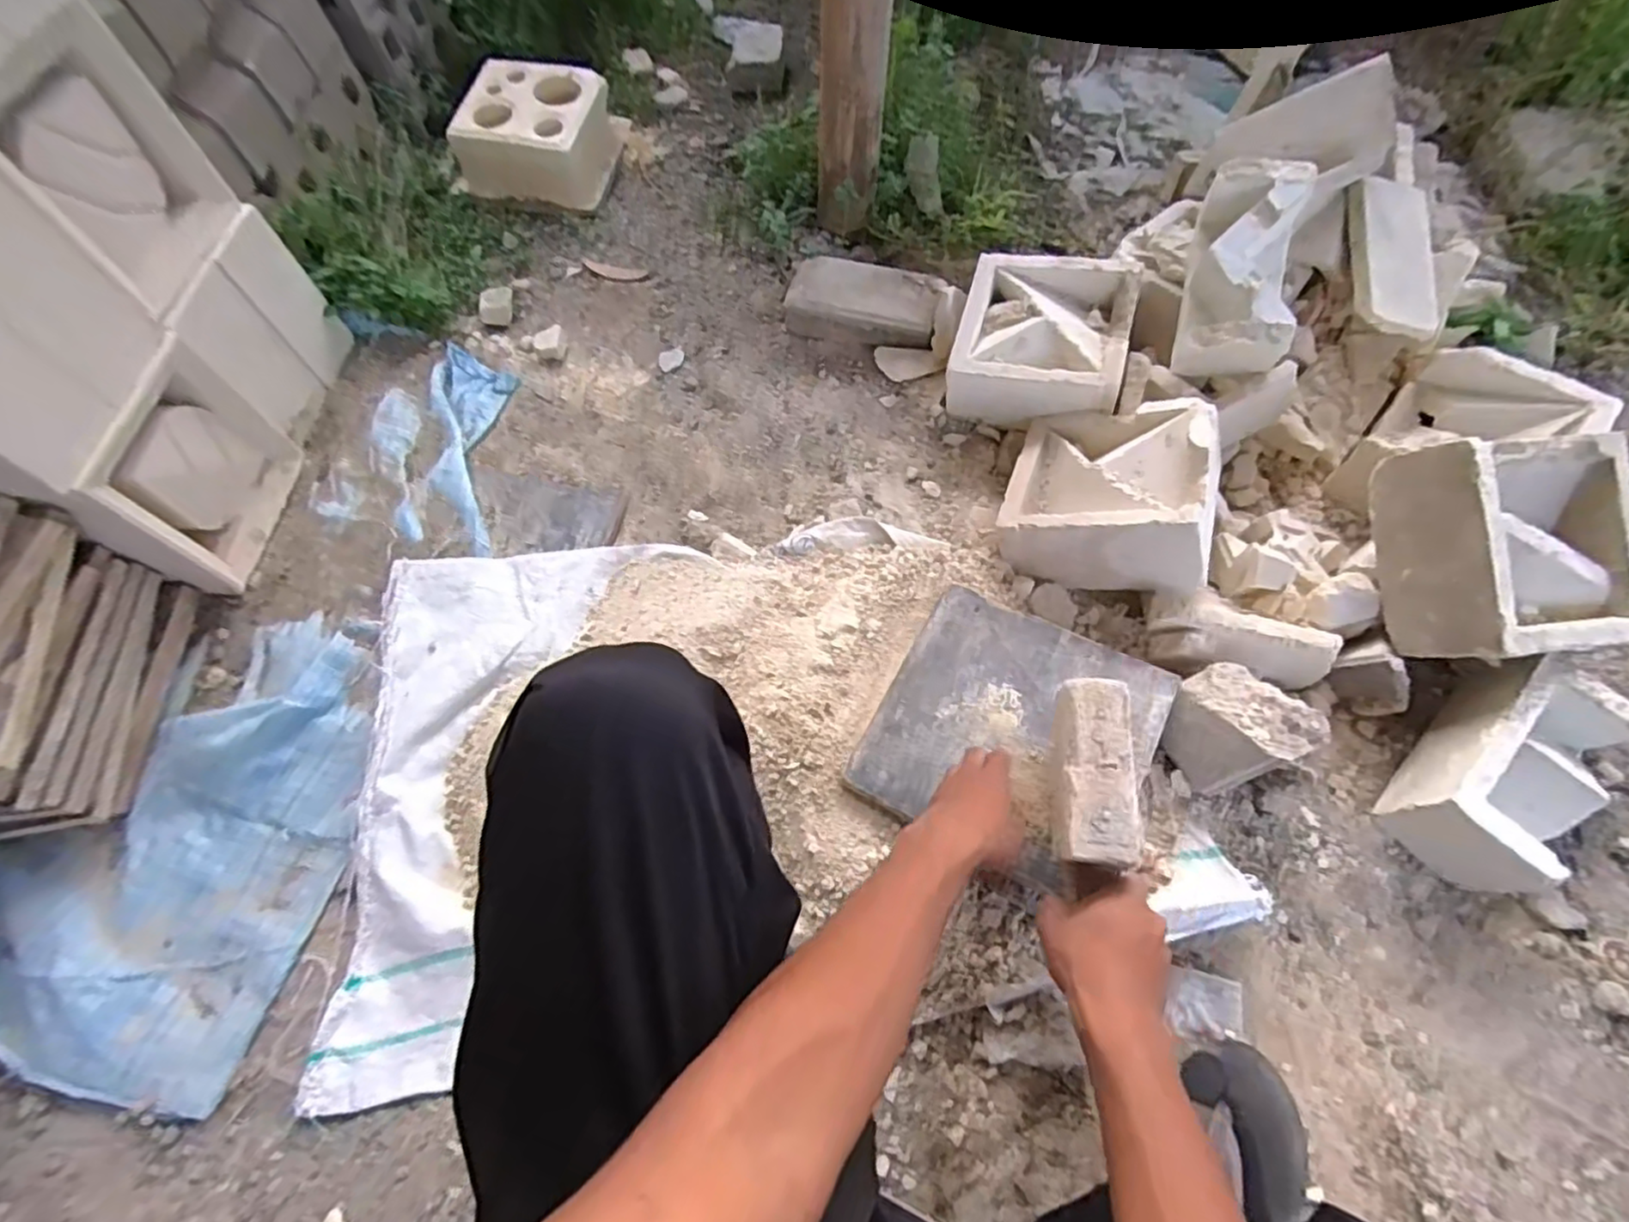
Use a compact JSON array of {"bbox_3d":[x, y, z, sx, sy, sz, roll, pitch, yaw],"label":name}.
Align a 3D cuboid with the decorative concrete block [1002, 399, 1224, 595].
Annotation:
[{"bbox_3d":[0.333,-0.127,0.775,0.202,0.097,0.207,4,51,35],"label":"decorative concrete block"}]

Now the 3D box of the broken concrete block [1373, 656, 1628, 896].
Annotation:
[{"bbox_3d":[0.647,0.148,0.639,0.101,0.090,0.201,41,74,18],"label":"broken concrete block"}]

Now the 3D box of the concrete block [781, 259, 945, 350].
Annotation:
[{"bbox_3d":[0.069,-0.425,0.966,0.213,0.062,0.109,15,68,9],"label":"concrete block"}]

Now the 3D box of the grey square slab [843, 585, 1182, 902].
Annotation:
[{"bbox_3d":[0.190,0.111,0.659,0.241,0.029,0.243,26,70,13],"label":"grey square slab"}]

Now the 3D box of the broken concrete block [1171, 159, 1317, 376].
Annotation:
[{"bbox_3d":[0.488,-0.379,0.780,0.102,0.109,0.220,7,94,6],"label":"broken concrete block"}]

